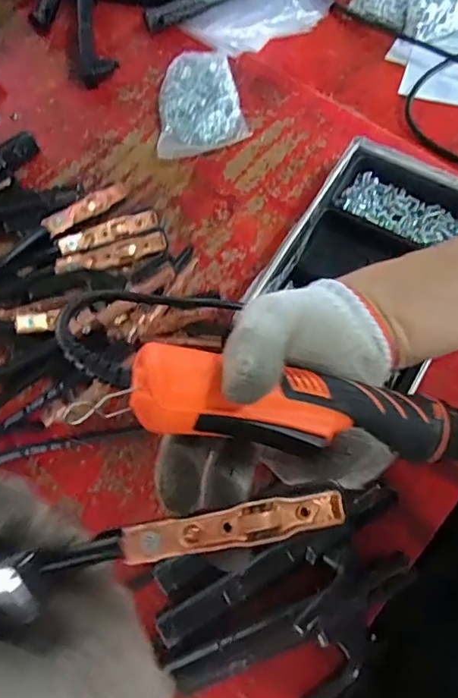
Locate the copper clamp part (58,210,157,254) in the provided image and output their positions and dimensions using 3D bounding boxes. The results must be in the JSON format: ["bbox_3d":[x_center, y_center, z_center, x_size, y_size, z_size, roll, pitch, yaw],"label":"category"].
[{"bbox_3d":[-0.109,-0.108,0.493,0.096,0.013,0.015,-25,68,-26],"label":"copper clamp part"}]

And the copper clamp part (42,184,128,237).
[{"bbox_3d":[-0.131,-0.135,0.507,0.020,0.009,0.105,33,48,14],"label":"copper clamp part"}]

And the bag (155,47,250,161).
[{"bbox_3d":[-0.037,-0.262,0.573,0.094,0.032,0.117,-14,68,-4],"label":"bag"}]

